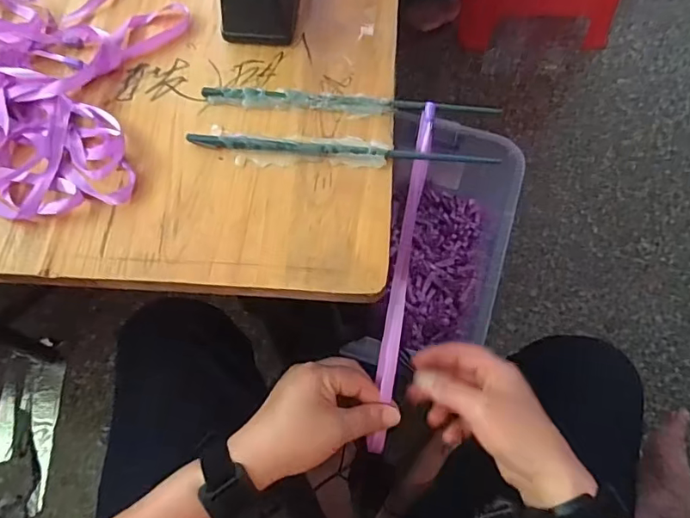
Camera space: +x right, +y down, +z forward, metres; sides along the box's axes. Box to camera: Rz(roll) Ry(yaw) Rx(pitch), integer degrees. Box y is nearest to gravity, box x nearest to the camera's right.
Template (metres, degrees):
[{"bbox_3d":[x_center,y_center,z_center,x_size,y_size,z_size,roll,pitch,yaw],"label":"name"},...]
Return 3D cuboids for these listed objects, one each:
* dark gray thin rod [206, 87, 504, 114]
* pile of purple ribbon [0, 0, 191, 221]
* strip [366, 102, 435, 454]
[{"bbox_3d":[0.001,-0.126,0.409,0.226,0.009,0.011,3,63,3],"label":"dark gray thin rod"},{"bbox_3d":[-0.318,-0.202,0.447,0.435,0.019,0.221,31,68,16],"label":"pile of purple ribbon"},{"bbox_3d":[0.045,0.022,0.422,0.015,0.014,0.287,9,95,6],"label":"strip"}]

